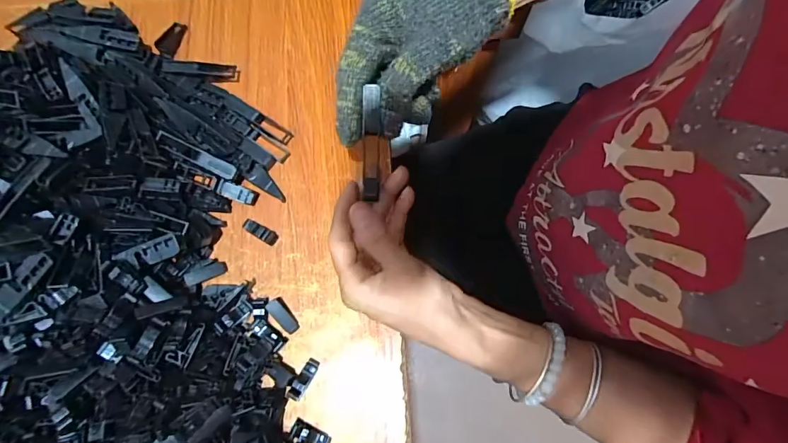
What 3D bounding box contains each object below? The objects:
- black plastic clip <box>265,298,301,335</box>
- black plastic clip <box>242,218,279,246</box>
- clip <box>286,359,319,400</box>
[{"bbox_3d":[-0.086,0.073,0.307,0.012,0.011,0.030,-39,78,-10],"label":"black plastic clip"},{"bbox_3d":[-0.112,0.007,0.325,0.031,0.012,0.011,30,77,8],"label":"black plastic clip"},{"bbox_3d":[-0.067,0.118,0.294,0.011,0.005,0.031,27,52,8],"label":"clip"}]

